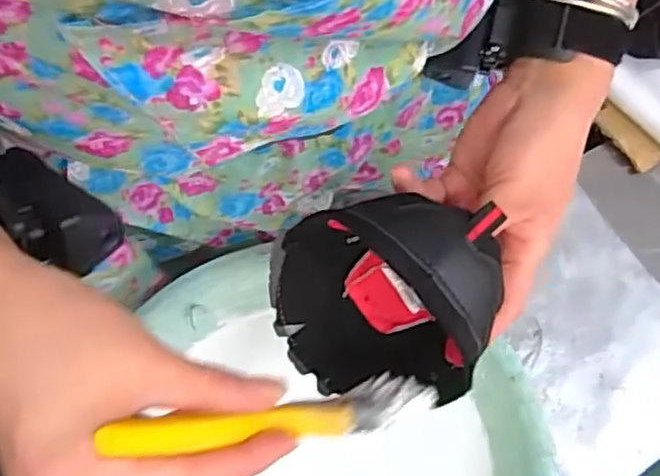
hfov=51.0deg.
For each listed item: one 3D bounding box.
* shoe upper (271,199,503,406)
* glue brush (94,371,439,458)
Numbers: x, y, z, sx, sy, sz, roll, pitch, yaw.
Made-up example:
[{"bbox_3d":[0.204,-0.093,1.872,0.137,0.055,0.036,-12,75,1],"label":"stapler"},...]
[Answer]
[{"bbox_3d":[0.022,0.035,0.375,0.114,0.115,0.080,11,69,5],"label":"shoe upper"},{"bbox_3d":[-0.016,0.073,0.288,0.157,0.016,0.025,4,61,-41],"label":"glue brush"}]

